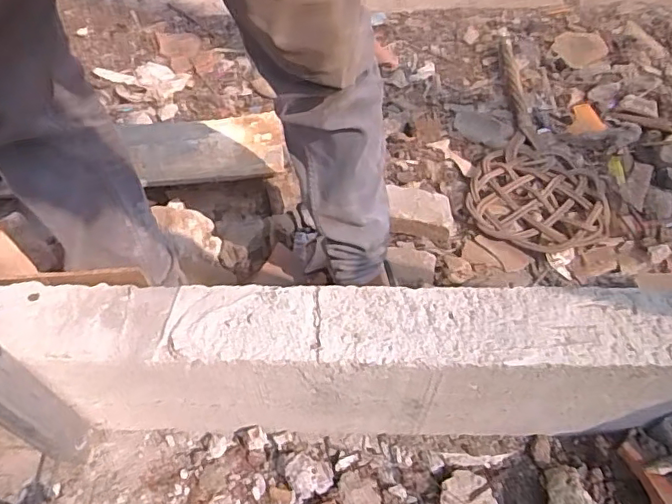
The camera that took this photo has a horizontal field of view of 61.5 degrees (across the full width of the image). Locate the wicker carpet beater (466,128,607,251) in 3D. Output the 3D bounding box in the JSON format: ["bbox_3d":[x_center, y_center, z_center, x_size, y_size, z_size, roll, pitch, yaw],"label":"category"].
[{"bbox_3d":[0.348,-0.107,0.976,0.223,0.017,0.250,7,54,9],"label":"wicker carpet beater"}]

